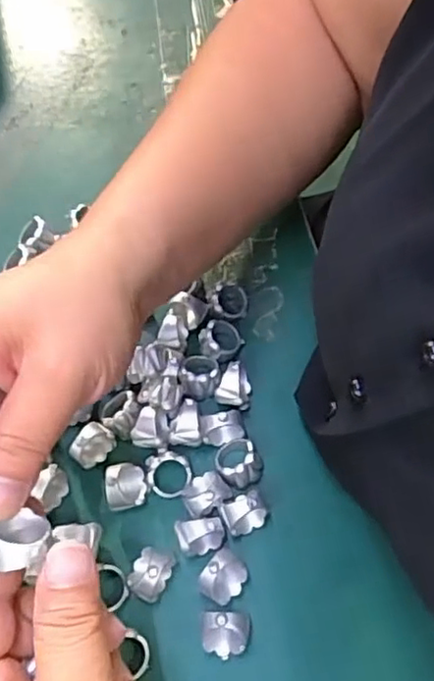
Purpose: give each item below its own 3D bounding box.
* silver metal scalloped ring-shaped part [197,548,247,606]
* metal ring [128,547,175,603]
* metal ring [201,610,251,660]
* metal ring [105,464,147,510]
[{"bbox_3d":[0.003,0.104,0.271,0.016,0.019,0.020,32,68,19],"label":"silver metal scalloped ring-shaped part"},{"bbox_3d":[-0.030,0.103,0.275,0.017,0.020,0.023,20,64,14],"label":"metal ring"},{"bbox_3d":[0.004,0.124,0.261,0.020,0.019,0.018,0,61,4],"label":"metal ring"},{"bbox_3d":[-0.043,0.070,0.293,0.018,0.019,0.020,-13,61,-4],"label":"metal ring"}]

